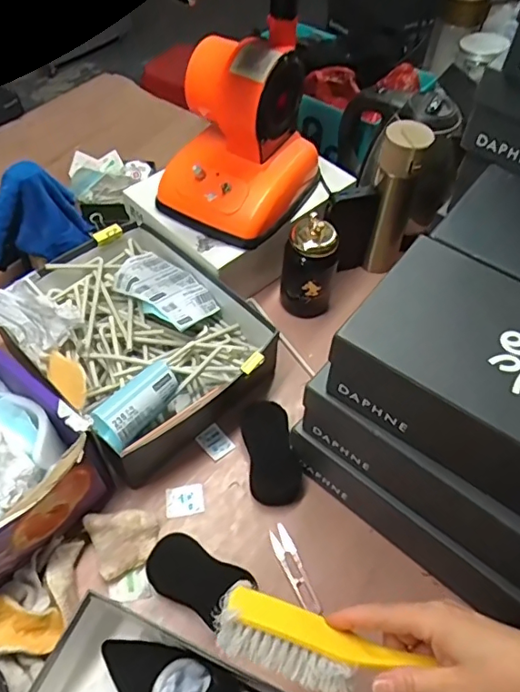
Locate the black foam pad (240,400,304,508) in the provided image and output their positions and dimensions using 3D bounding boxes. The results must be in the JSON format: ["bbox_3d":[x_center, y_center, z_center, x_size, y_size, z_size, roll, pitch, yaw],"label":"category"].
[{"bbox_3d":[0.014,0.134,0.686,0.061,0.029,0.127,-9,55,-8],"label":"black foam pad"}]

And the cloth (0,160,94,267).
[{"bbox_3d":[-0.320,-0.181,0.754,0.146,0.114,0.075,-20,58,-16],"label":"cloth"}]

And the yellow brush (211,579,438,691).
[{"bbox_3d":[0.077,0.224,0.381,0.222,0.025,0.049,16,55,8],"label":"yellow brush"}]

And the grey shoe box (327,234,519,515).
[{"bbox_3d":[0.228,0.037,0.477,0.289,0.100,0.160,33,60,20],"label":"grey shoe box"}]

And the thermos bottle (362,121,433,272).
[{"bbox_3d":[0.193,-0.212,0.798,0.063,0.231,0.056,13,55,7],"label":"thermos bottle"}]

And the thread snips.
[{"bbox_3d":[0.039,0.253,0.615,0.024,0.007,0.103,-20,57,-16],"label":"thread snips"}]

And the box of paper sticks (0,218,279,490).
[{"bbox_3d":[-0.166,-0.013,0.731,0.267,0.108,0.323,-38,64,-25],"label":"box of paper sticks"}]

